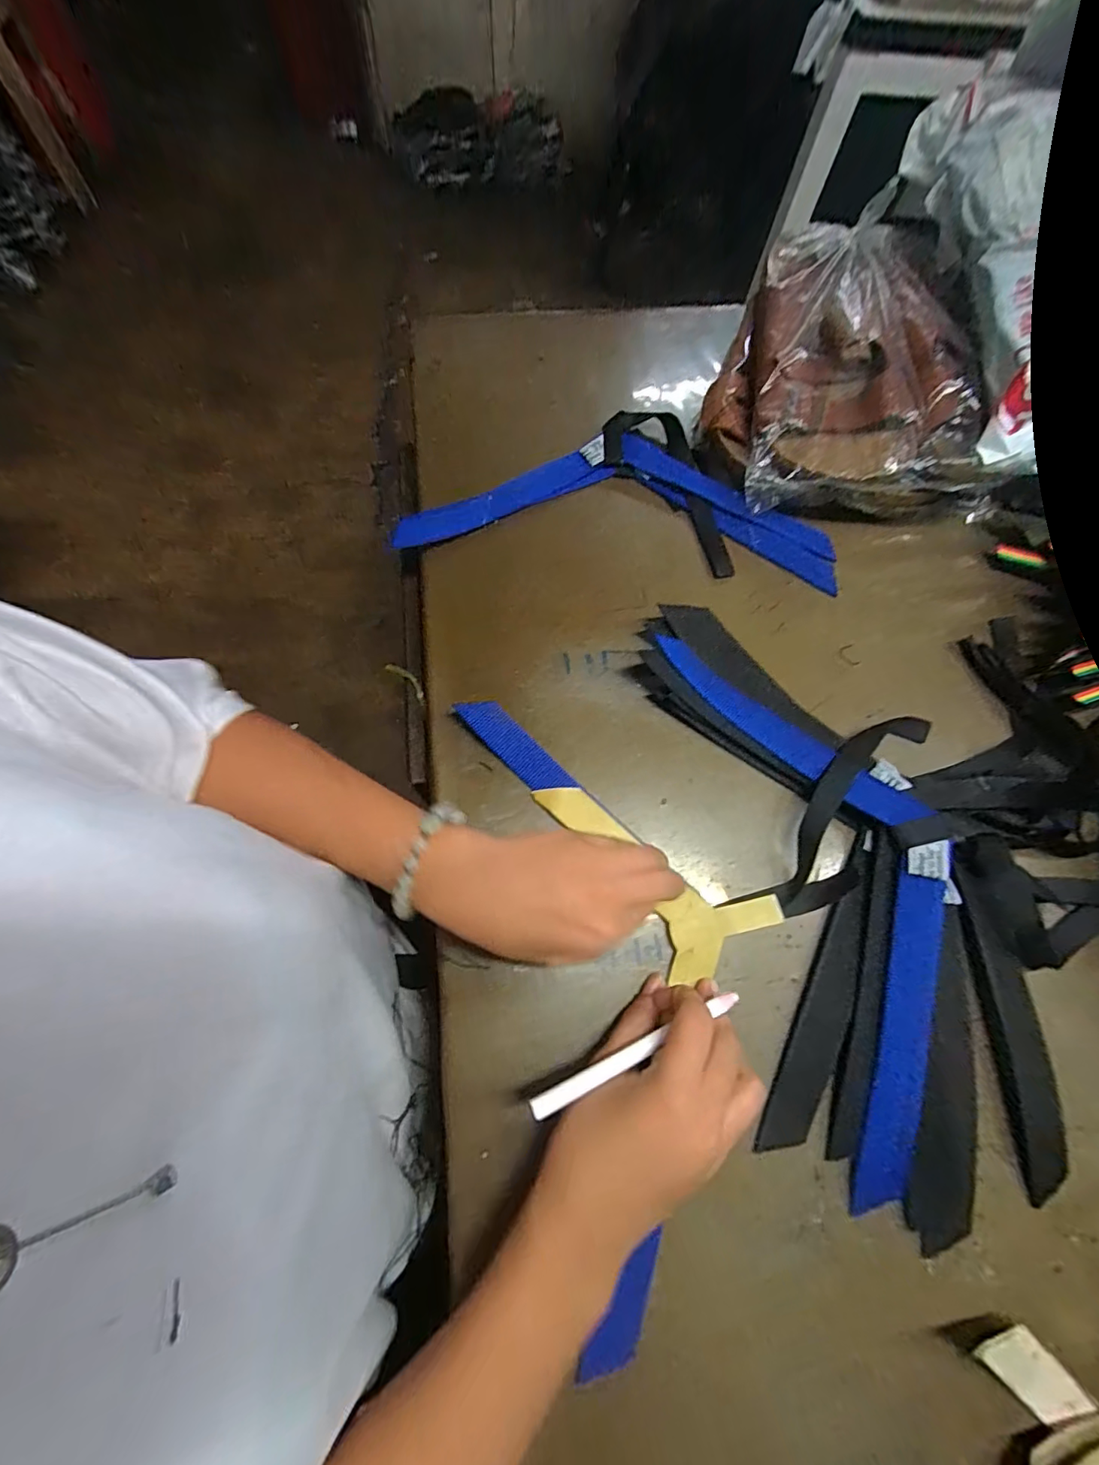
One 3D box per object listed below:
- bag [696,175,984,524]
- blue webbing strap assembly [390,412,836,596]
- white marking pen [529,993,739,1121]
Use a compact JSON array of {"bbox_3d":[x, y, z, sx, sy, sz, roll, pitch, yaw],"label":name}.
[{"bbox_3d":[0.239,-0.315,0.445,0.206,0.089,0.269,-3,69,-3],"label":"bag"},{"bbox_3d":[0.063,-0.208,0.437,0.355,0.033,0.155,4,69,0],"label":"blue webbing strap assembly"},{"bbox_3d":[0.047,0.168,0.265,0.121,0.005,0.008,-19,71,-15],"label":"white marking pen"}]

